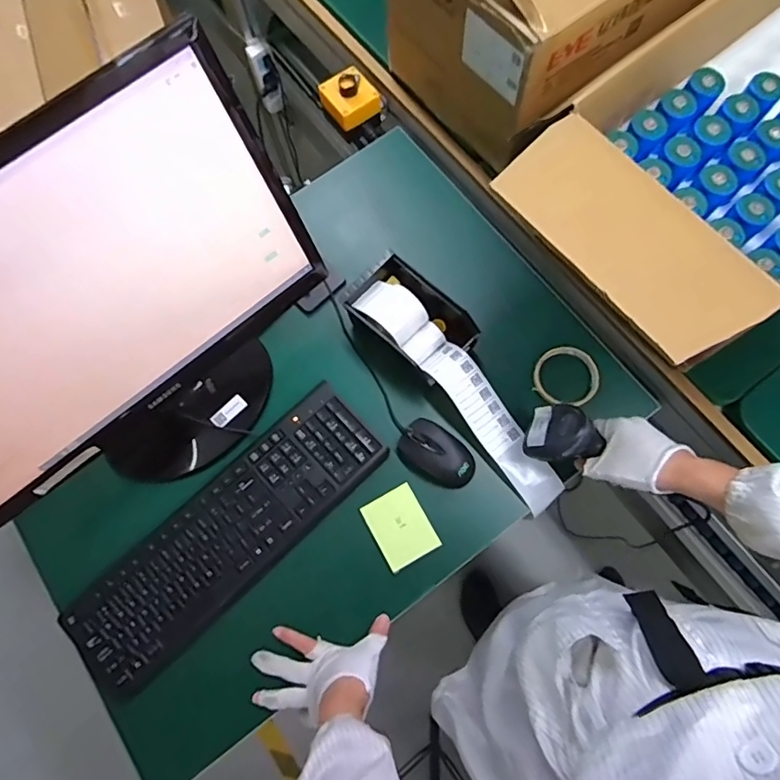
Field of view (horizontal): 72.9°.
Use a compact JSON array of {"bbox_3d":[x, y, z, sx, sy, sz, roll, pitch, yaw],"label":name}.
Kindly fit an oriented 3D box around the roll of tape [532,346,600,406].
[{"bbox_3d":[0.247,-0.020,0.740,0.088,0.015,0.086,-1,74,2],"label":"roll of tape"}]

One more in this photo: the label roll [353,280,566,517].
[{"bbox_3d":[0.097,0.000,0.714,0.072,0.064,0.375,-40,76,-9],"label":"label roll"}]

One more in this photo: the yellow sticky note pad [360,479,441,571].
[{"bbox_3d":[0.014,0.178,0.690,0.073,0.005,0.092,-29,75,-6],"label":"yellow sticky note pad"}]

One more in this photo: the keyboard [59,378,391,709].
[{"bbox_3d":[-0.205,0.185,0.685,0.443,0.023,0.136,-42,78,-11],"label":"keyboard"}]

